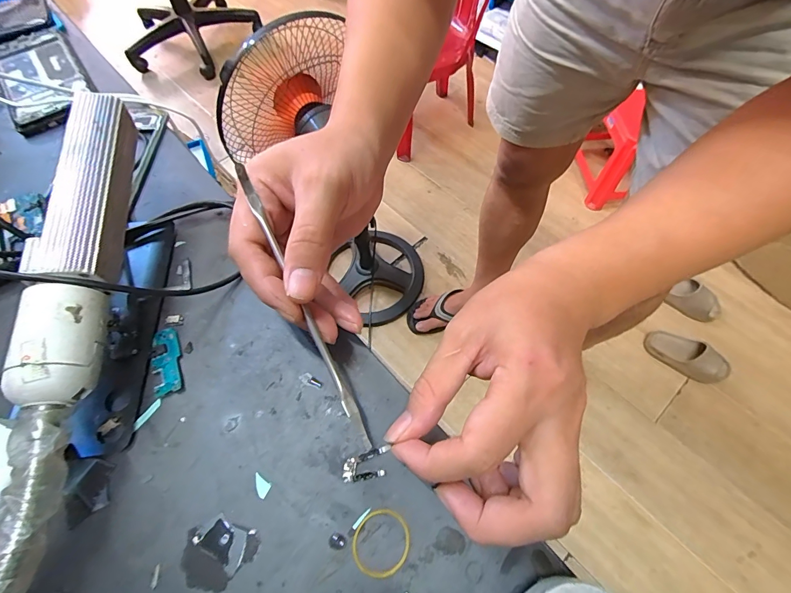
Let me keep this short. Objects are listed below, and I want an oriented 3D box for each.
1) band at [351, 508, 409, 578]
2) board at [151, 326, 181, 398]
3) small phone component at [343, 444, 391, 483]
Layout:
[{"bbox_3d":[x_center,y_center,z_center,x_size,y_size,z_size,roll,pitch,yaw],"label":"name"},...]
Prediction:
[{"bbox_3d":[-0.007,0.122,0.191,0.027,0.004,0.030,25,66,15],"label":"band"},{"bbox_3d":[-0.143,0.039,0.239,0.015,0.004,0.043,-18,63,-7],"label":"board"},{"bbox_3d":[-0.016,0.090,0.208,0.026,0.004,0.015,-9,62,-2],"label":"small phone component"}]

